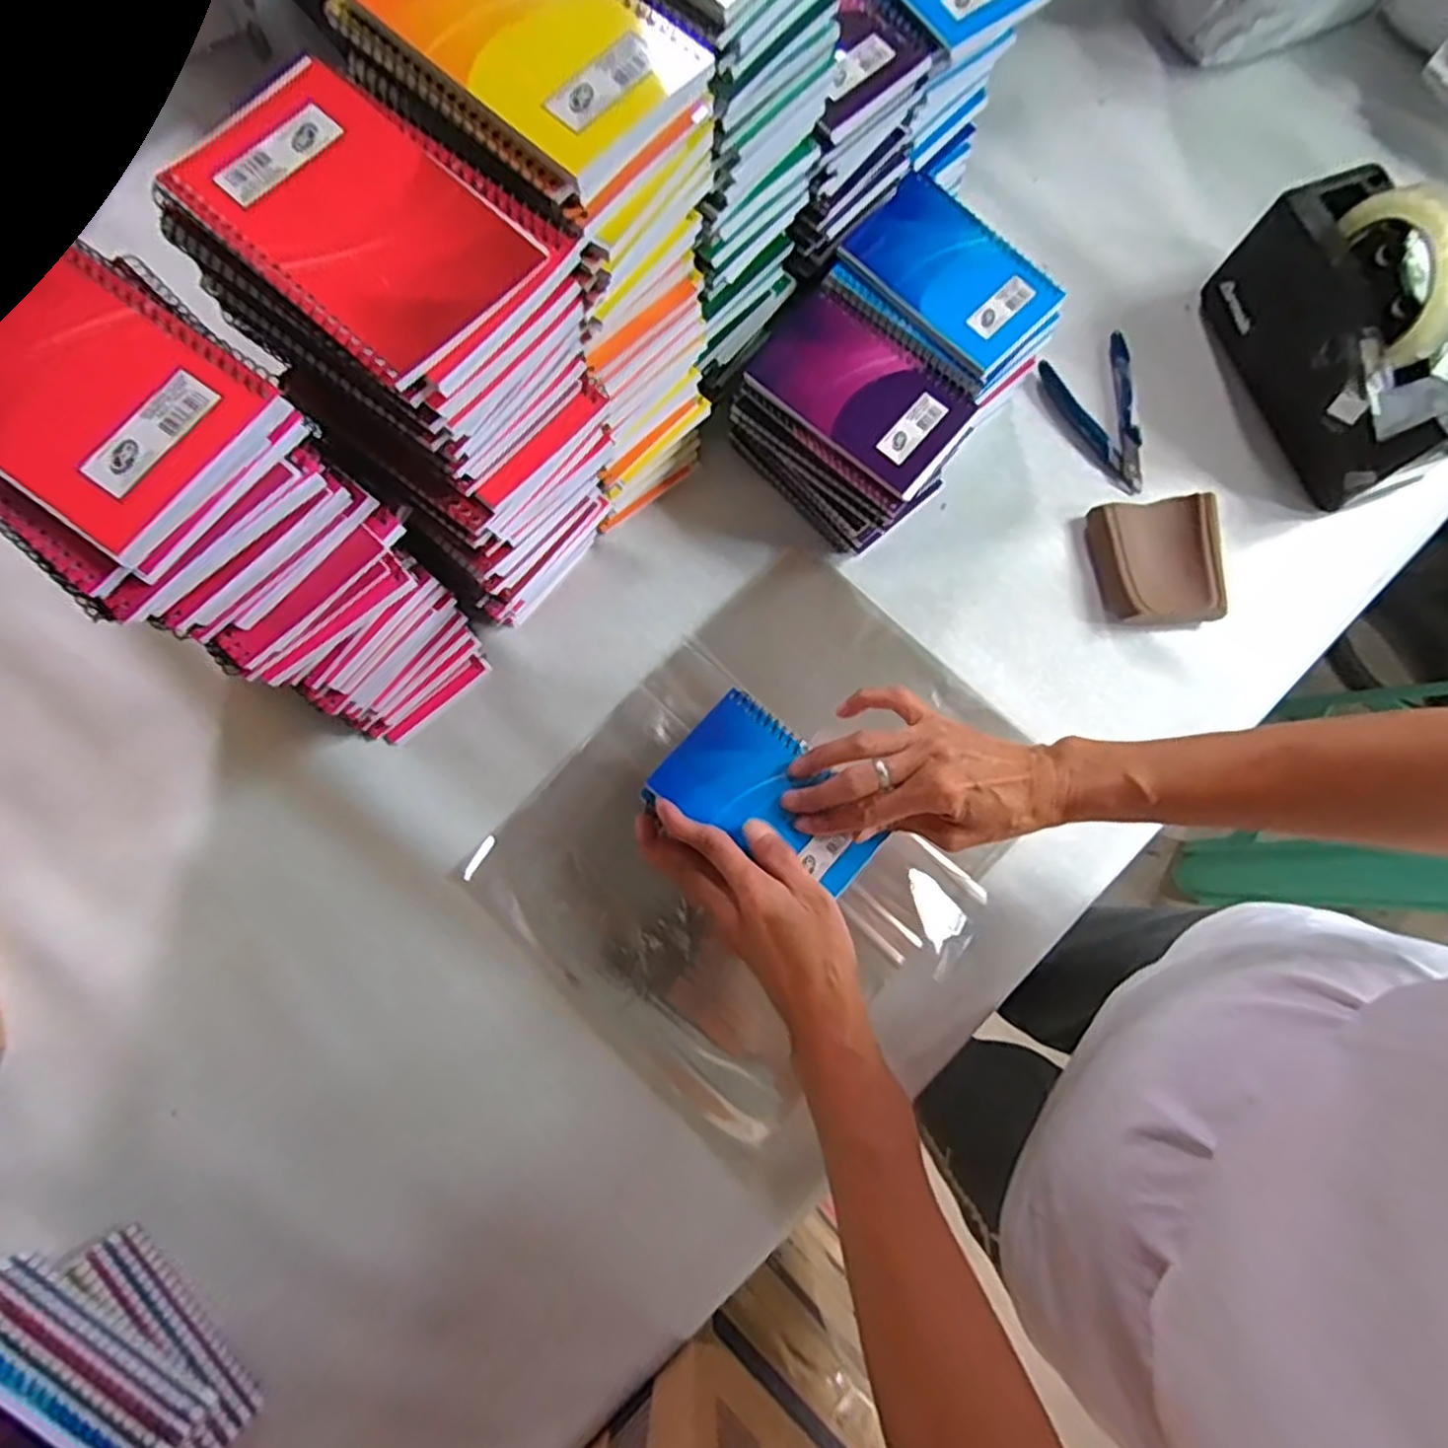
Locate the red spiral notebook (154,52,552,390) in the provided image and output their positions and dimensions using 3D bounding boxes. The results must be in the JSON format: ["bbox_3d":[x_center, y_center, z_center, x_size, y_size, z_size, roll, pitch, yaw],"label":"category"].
[{"bbox_3d":[-0.143,-0.196,0.280,0.133,0.006,0.082,39,81,6],"label":"red spiral notebook"}]

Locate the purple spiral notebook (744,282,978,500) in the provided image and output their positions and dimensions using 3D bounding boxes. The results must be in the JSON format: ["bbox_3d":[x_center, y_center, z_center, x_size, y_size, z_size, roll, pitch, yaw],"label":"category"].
[{"bbox_3d":[0.090,-0.215,0.465,0.130,0.012,0.092,38,81,5],"label":"purple spiral notebook"}]

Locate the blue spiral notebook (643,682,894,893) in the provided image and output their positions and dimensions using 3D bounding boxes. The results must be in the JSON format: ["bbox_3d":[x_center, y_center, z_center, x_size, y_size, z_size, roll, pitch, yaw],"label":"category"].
[{"bbox_3d":[0.028,0.046,0.440,0.129,0.017,0.085,37,81,5],"label":"blue spiral notebook"}]

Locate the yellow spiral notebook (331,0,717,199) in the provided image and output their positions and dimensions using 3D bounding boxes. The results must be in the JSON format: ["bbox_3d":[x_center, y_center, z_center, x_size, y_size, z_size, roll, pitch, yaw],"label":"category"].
[{"bbox_3d":[-0.080,-0.279,0.295,0.127,0.017,0.091,42,82,6],"label":"yellow spiral notebook"}]

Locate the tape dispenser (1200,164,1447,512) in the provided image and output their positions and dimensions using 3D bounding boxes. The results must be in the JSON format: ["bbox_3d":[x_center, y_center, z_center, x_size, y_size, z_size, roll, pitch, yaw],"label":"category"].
[{"bbox_3d":[0.438,-0.269,0.501,0.078,0.131,0.203,-22,81,-5],"label":"tape dispenser"}]

